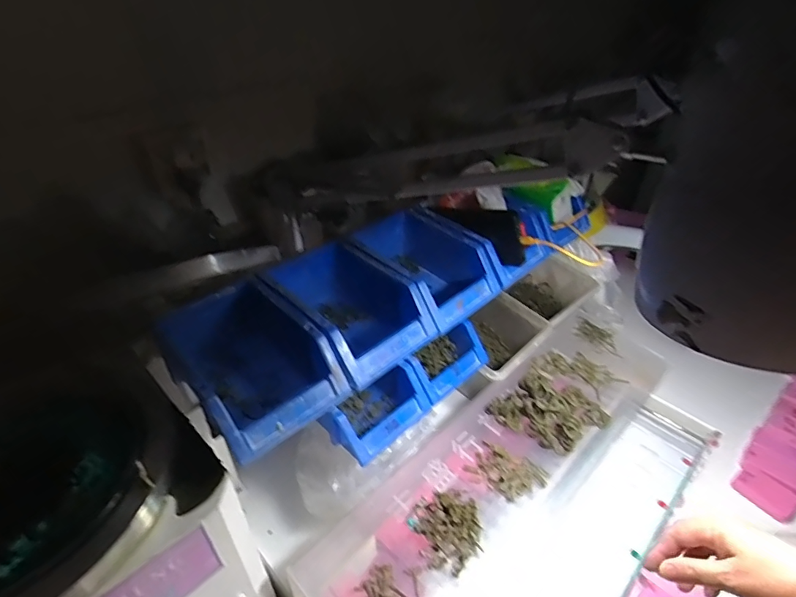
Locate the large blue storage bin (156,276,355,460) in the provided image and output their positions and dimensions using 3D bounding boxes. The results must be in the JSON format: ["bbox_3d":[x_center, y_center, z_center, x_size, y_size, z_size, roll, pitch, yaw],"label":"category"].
[{"bbox_3d":[-0.153,0.068,0.469,0.124,0.082,0.186,-29,46,-34],"label":"large blue storage bin"}]

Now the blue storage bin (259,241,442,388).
[{"bbox_3d":[-0.064,0.014,0.542,0.127,0.082,0.197,-30,46,-35],"label":"blue storage bin"}]

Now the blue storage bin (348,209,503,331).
[{"bbox_3d":[0.045,-0.038,0.621,0.127,0.103,0.191,-21,42,-26],"label":"blue storage bin"}]

